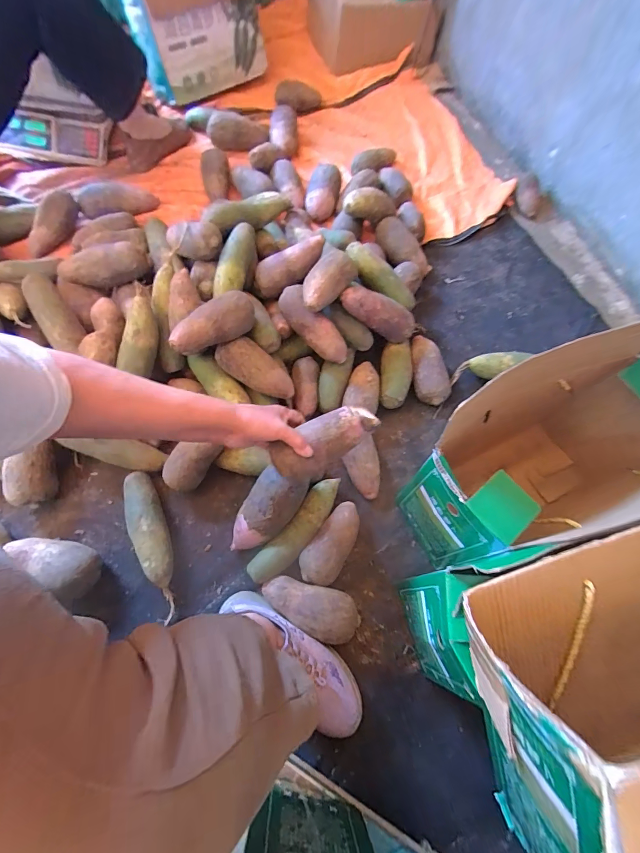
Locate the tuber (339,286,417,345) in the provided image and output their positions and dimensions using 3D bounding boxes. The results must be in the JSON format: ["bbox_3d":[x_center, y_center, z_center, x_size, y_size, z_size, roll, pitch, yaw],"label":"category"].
[{"bbox_3d":[0.117,-0.225,0.746,0.177,0.060,0.051,20,62,-28],"label":"tuber"}]

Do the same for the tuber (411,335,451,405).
[{"bbox_3d":[0.225,-0.116,0.787,0.062,0.061,0.152,1,66,-3],"label":"tuber"}]

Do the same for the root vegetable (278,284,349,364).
[{"bbox_3d":[-0.013,-0.196,0.723,0.176,0.059,0.052,46,70,-3],"label":"root vegetable"}]

